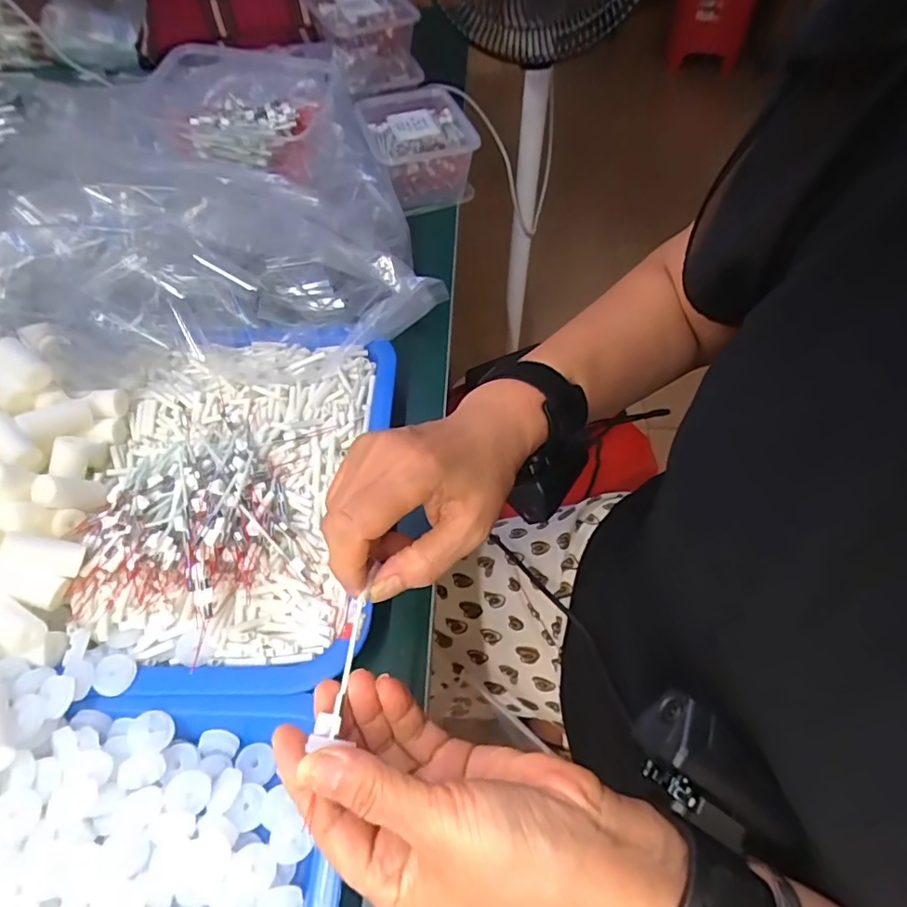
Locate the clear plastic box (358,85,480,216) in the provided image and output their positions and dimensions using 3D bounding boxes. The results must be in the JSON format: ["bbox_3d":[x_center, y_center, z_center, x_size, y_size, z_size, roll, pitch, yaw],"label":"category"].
[{"bbox_3d":[-0.047,-0.367,0.663,0.121,0.074,0.162,-13,54,-9],"label":"clear plastic box"}]

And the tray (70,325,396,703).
[{"bbox_3d":[-0.147,0.018,0.381,0.196,0.042,0.281,0,53,1],"label":"tray"}]

